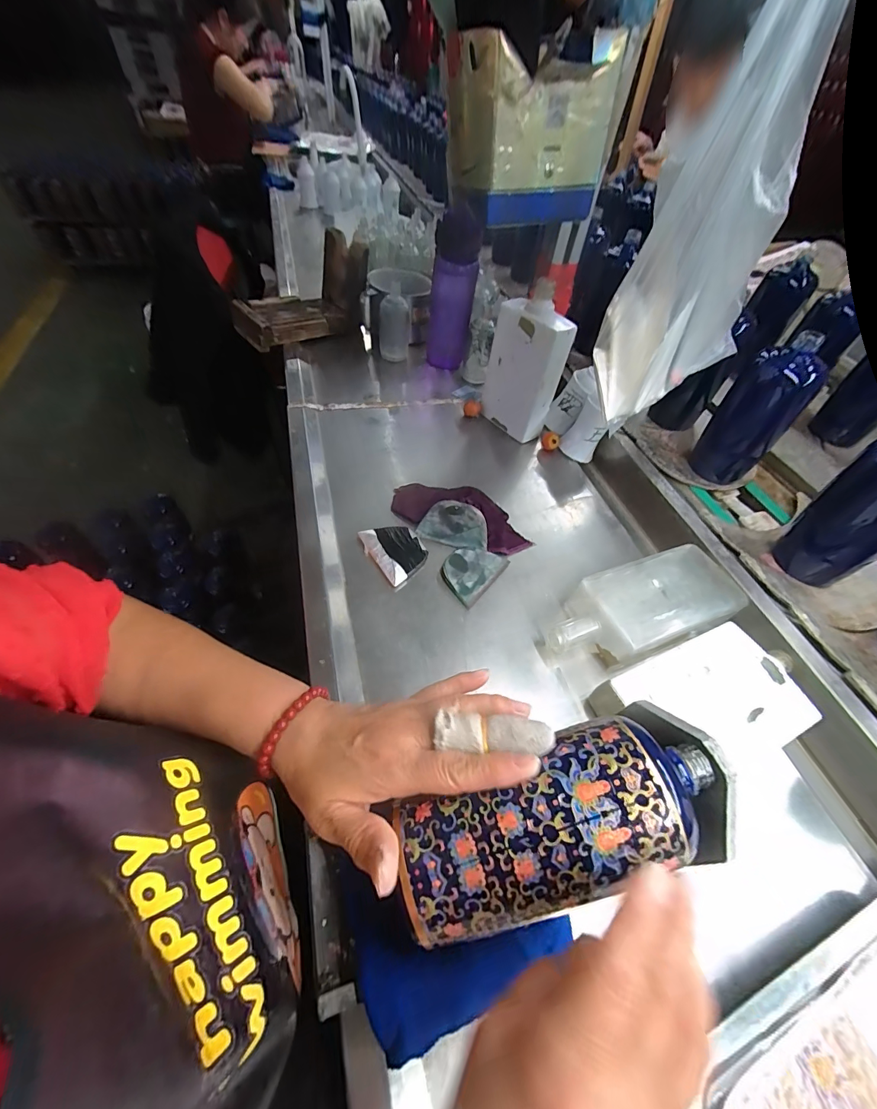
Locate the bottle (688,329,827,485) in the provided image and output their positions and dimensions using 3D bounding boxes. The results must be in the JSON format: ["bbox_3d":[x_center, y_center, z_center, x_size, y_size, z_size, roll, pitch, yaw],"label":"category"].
[{"bbox_3d":[0.415,-0.184,0.536,0.066,0.173,0.065,-3,53,-8],"label":"bottle"}]

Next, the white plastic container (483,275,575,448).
[{"bbox_3d":[0.125,-0.275,0.605,0.052,0.187,0.108,-29,60,-24],"label":"white plastic container"}]

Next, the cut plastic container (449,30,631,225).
[{"bbox_3d":[0.093,-0.461,0.450,0.158,0.130,0.119,-11,54,-14],"label":"cut plastic container"}]

